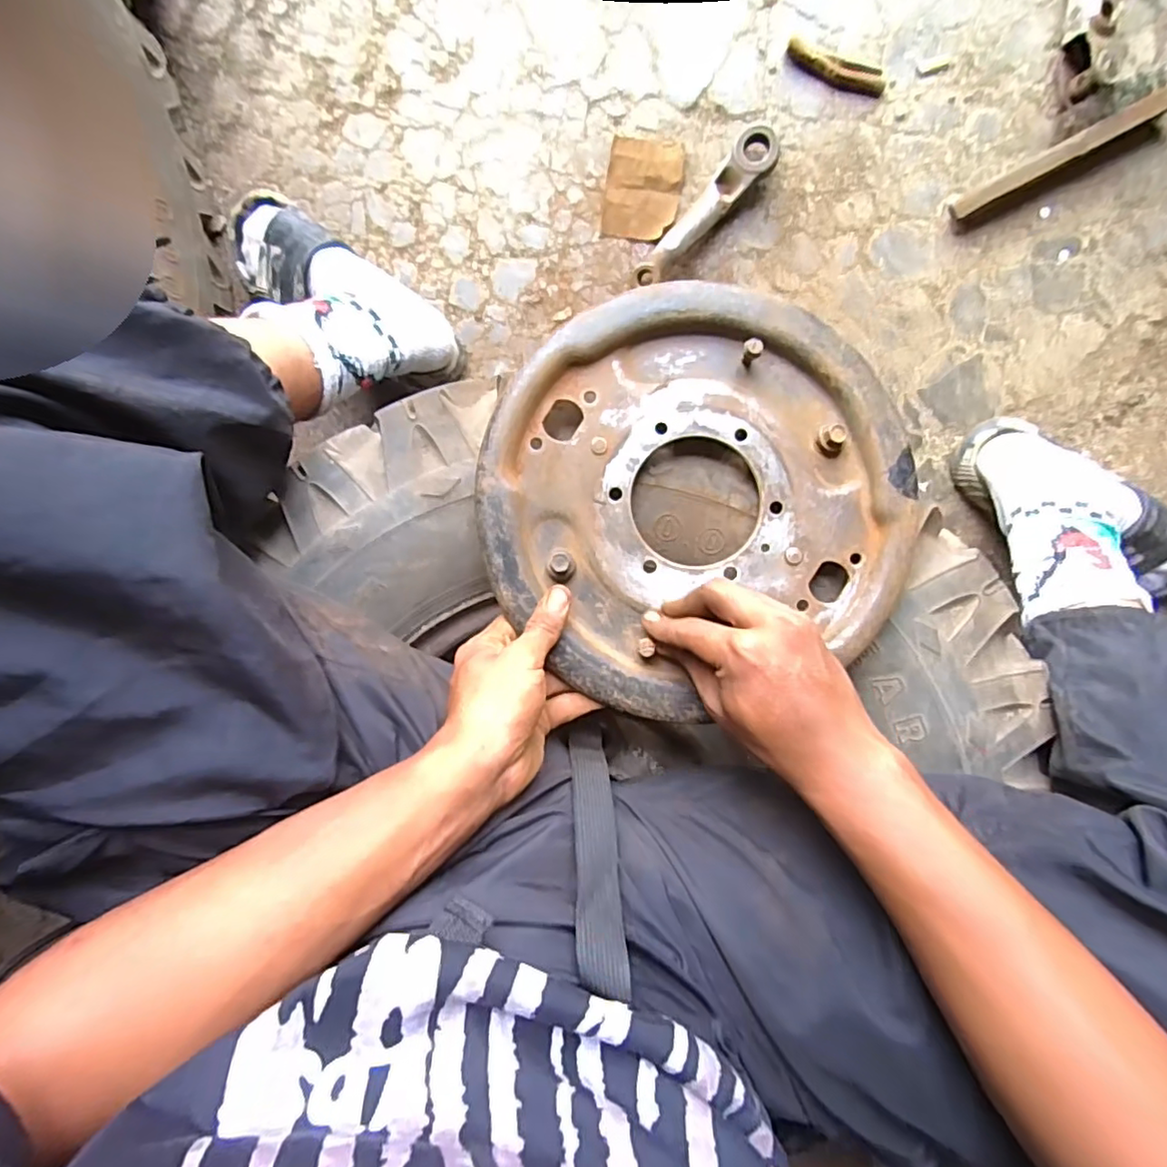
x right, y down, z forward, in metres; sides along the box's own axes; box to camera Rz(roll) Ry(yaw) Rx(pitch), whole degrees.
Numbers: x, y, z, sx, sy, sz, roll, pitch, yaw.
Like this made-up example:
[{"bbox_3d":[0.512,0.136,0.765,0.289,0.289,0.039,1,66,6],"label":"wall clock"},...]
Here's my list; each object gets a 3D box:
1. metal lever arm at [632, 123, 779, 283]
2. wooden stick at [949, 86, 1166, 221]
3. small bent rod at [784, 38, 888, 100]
[{"bbox_3d":[0.124,-0.381,0.617,0.040,0.039,0.180,44,97,-4],"label":"metal lever arm"},{"bbox_3d":[0.478,-0.426,0.589,0.237,0.035,0.020,-26,97,6],"label":"wooden stick"},{"bbox_3d":[0.256,-0.523,0.608,0.104,0.009,0.022,21,99,-1],"label":"small bent rod"}]

